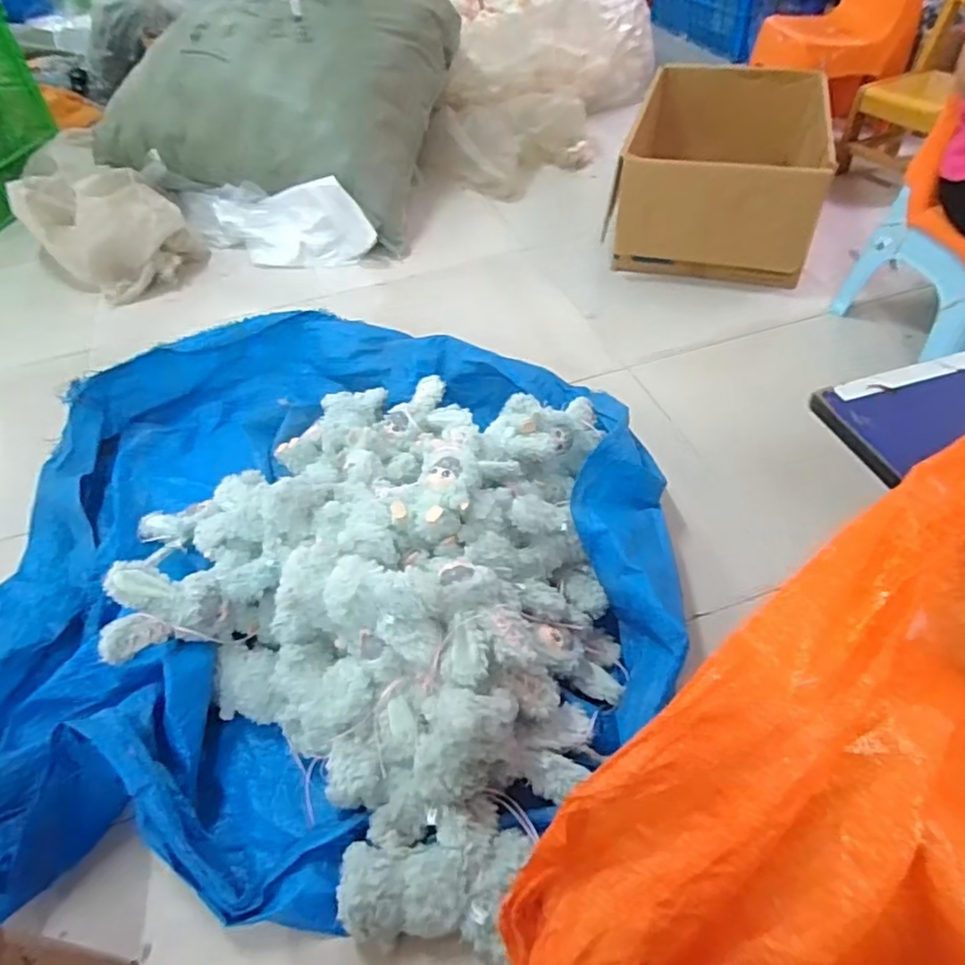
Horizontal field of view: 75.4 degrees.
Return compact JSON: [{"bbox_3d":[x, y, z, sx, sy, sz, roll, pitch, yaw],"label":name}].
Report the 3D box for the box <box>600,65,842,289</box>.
[{"bbox_3d":[0.633,-0.840,1.679,0.489,0.317,0.635,12,51,17],"label":"box"}]

